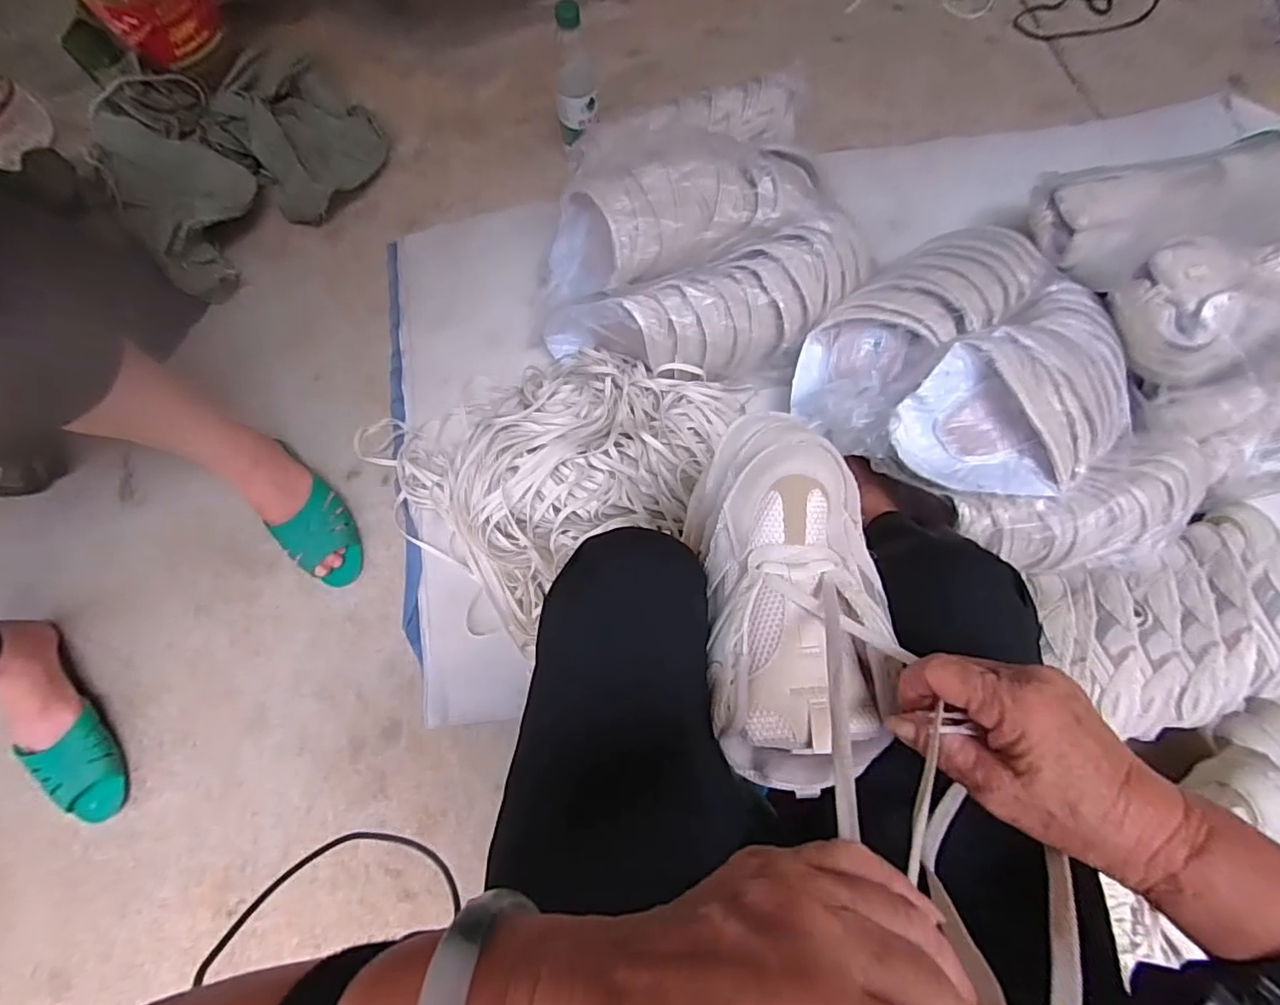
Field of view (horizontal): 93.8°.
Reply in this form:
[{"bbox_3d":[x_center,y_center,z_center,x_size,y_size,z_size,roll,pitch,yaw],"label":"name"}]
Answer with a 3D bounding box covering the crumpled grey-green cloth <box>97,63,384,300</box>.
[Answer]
[{"bbox_3d":[-0.621,-0.543,0.921,0.318,0.093,0.392,42,79,15],"label":"crumpled grey-green cloth"}]

